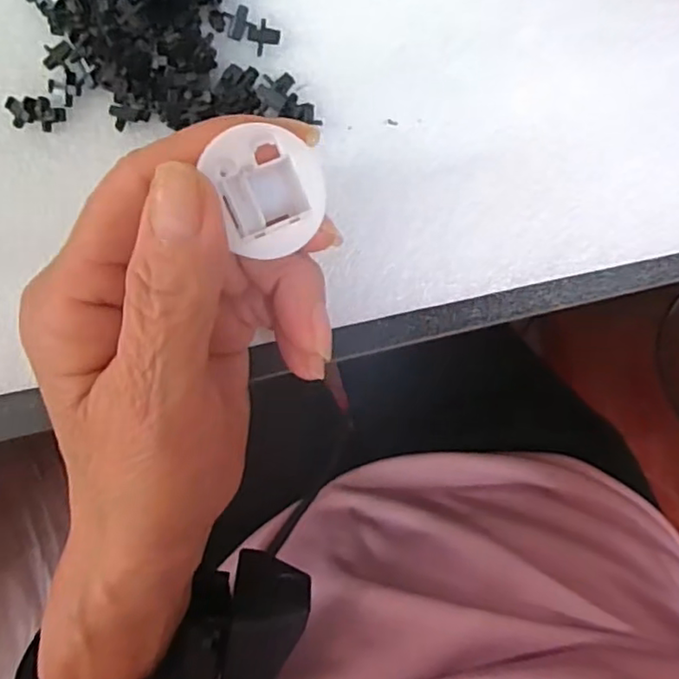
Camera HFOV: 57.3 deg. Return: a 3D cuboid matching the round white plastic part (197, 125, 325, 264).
[{"bbox_3d":[-0.018,-0.038,0.160,0.028,0.008,0.029,-10,97,-17],"label":"round white plastic part"}]

